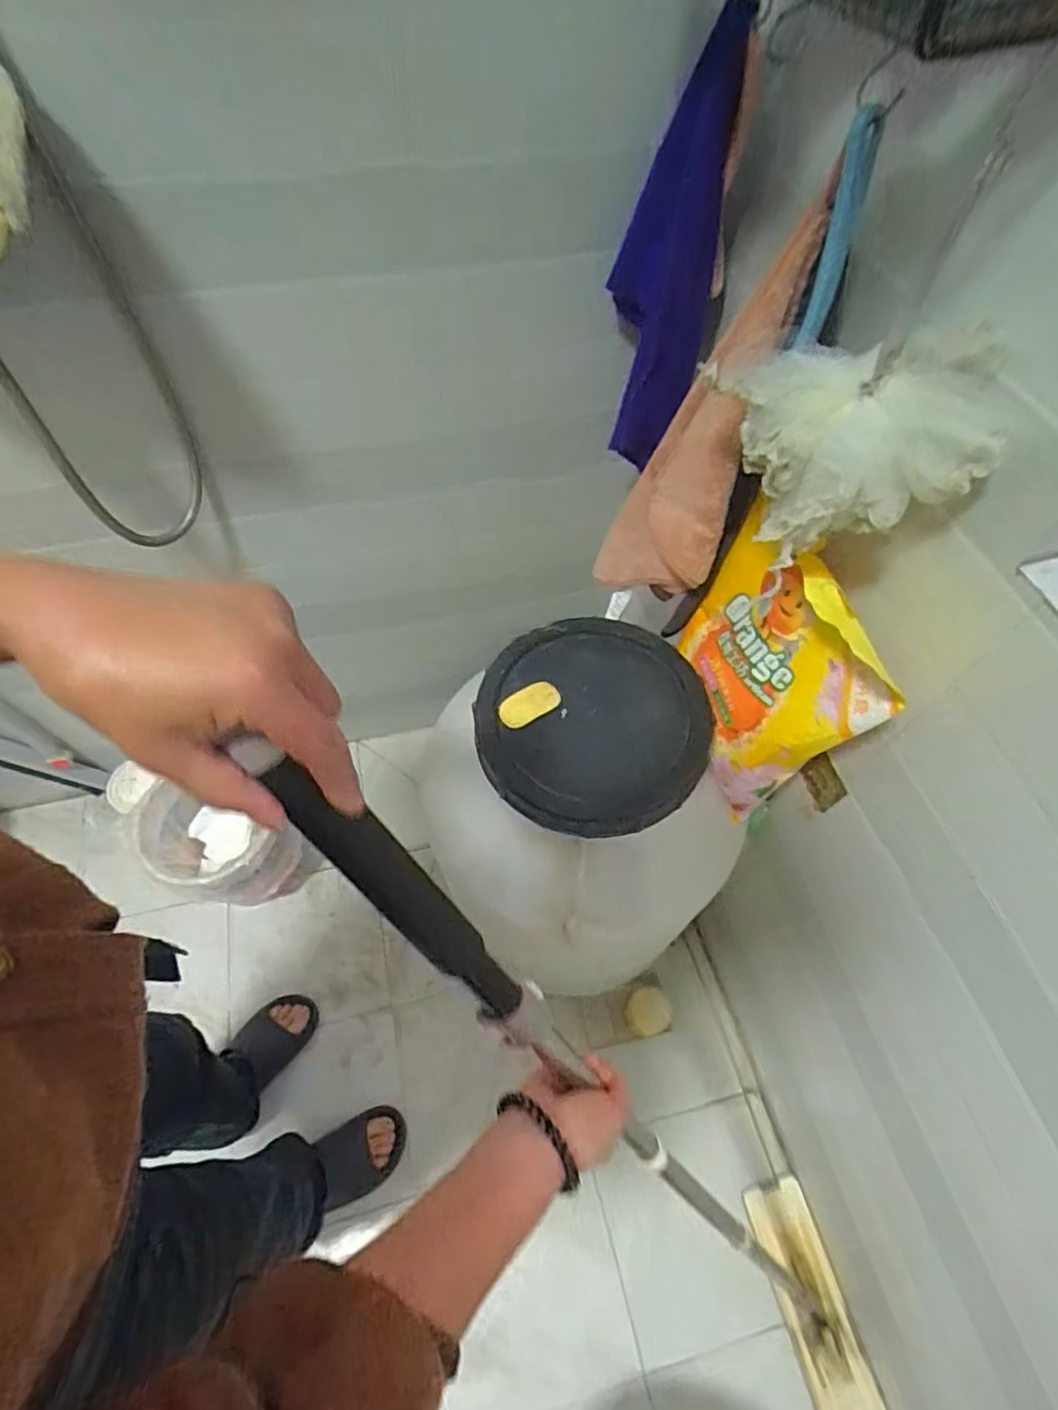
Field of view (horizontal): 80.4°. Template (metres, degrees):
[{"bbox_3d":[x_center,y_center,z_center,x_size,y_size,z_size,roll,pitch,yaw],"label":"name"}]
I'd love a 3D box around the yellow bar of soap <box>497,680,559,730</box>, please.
[{"bbox_3d":[0.001,0.000,0.726,0.074,0.013,0.036,-27,63,-18],"label":"yellow bar of soap"}]

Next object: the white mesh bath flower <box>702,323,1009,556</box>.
[{"bbox_3d":[0.243,-0.202,0.477,0.170,0.126,0.128,-4,58,-4],"label":"white mesh bath flower"}]

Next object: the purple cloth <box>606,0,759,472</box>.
[{"bbox_3d":[0.154,-0.481,0.717,0.117,0.408,0.083,9,58,4],"label":"purple cloth"}]

